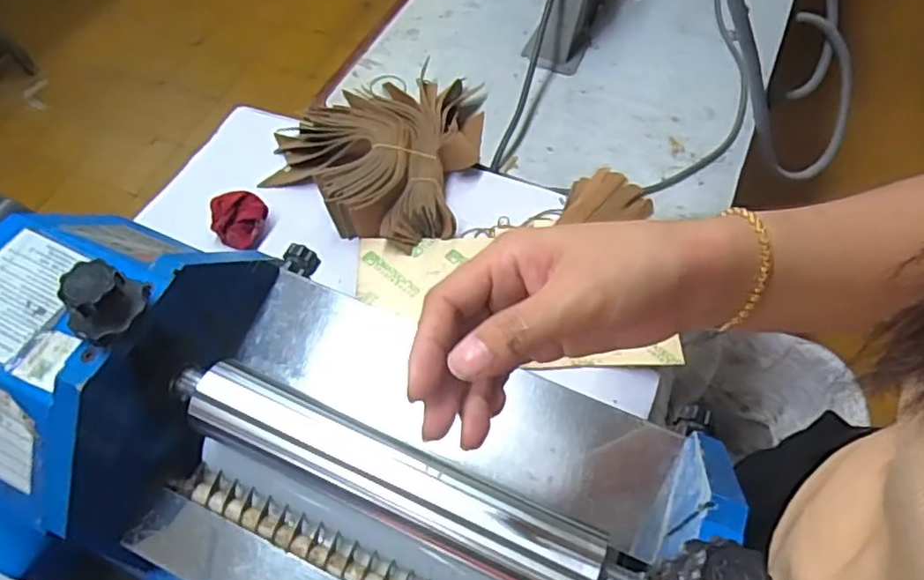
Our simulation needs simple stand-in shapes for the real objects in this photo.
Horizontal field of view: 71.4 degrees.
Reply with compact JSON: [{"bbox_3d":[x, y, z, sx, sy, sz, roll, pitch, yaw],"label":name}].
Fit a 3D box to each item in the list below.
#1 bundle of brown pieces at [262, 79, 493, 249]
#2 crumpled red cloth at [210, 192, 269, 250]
[{"bbox_3d":[-0.099,-0.174,0.735,0.225,0.062,0.251,13,59,6],"label":"bundle of brown pieces"},{"bbox_3d":[-0.239,-0.078,0.686,0.061,0.040,0.059,19,60,10],"label":"crumpled red cloth"}]

